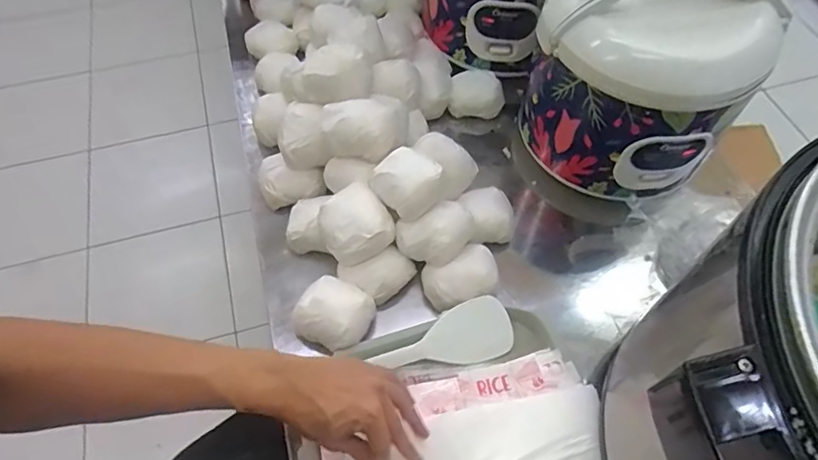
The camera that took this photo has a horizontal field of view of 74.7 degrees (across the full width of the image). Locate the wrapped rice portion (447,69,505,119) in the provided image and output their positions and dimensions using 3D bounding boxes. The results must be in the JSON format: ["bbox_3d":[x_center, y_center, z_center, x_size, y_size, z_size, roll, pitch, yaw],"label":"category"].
[{"bbox_3d":[0.099,-0.197,0.781,0.077,0.049,0.045,0,59,0],"label":"wrapped rice portion"}]

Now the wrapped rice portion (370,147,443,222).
[{"bbox_3d":[-0.003,-0.055,0.612,0.069,0.044,0.061,38,65,20],"label":"wrapped rice portion"}]

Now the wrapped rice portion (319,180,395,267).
[{"bbox_3d":[-0.061,-0.009,0.617,0.079,0.046,0.076,0,59,0],"label":"wrapped rice portion"}]

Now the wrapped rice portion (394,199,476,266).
[{"bbox_3d":[0.033,0.005,0.618,0.088,0.039,0.060,-23,61,-14],"label":"wrapped rice portion"}]

